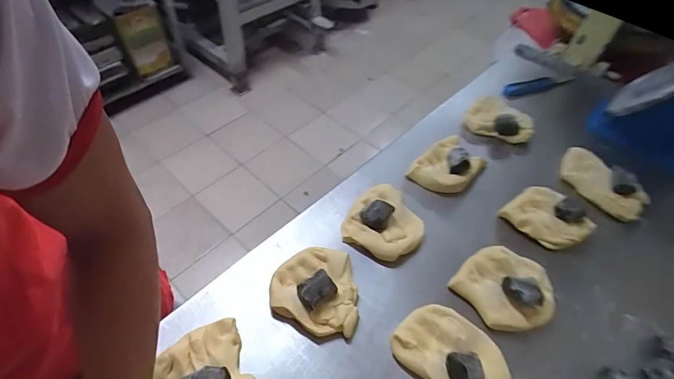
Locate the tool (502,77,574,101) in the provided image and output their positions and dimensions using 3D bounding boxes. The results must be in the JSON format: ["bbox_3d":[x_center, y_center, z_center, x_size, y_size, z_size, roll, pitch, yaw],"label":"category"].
[{"bbox_3d":[0.524,-0.269,0.930,0.185,0.039,0.018,-13,10,-9],"label":"tool"}]

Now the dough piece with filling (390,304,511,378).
[{"bbox_3d":[0.163,0.221,0.487,0.161,0.057,0.112,33,56,21],"label":"dough piece with filling"}]

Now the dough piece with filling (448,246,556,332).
[{"bbox_3d":[0.269,0.149,0.557,0.144,0.059,0.132,2,51,-3],"label":"dough piece with filling"}]

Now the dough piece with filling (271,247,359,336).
[{"bbox_3d":[-0.034,0.149,0.540,0.129,0.048,0.127,2,51,-3],"label":"dough piece with filling"}]

